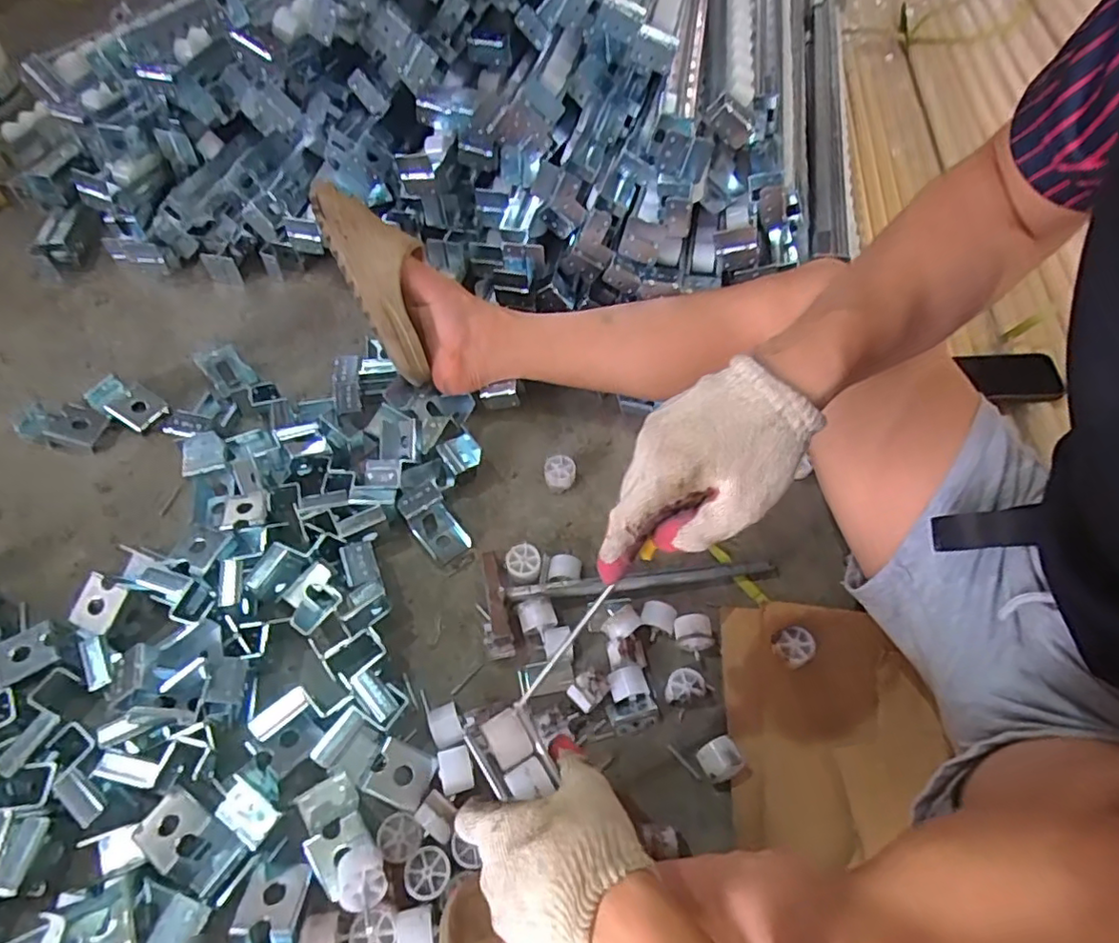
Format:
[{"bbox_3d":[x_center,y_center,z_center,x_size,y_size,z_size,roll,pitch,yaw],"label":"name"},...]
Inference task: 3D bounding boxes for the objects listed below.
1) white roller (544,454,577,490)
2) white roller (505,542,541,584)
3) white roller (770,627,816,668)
[{"bbox_3d":[0.000,0.005,0.698,0.036,0.031,0.038,1,55,-2],"label":"white roller"},{"bbox_3d":[-0.037,0.096,0.623,0.034,0.021,0.039,2,55,-1],"label":"white roller"},{"bbox_3d":[0.220,0.164,0.571,0.030,0.021,0.035,-37,64,-24],"label":"white roller"}]

